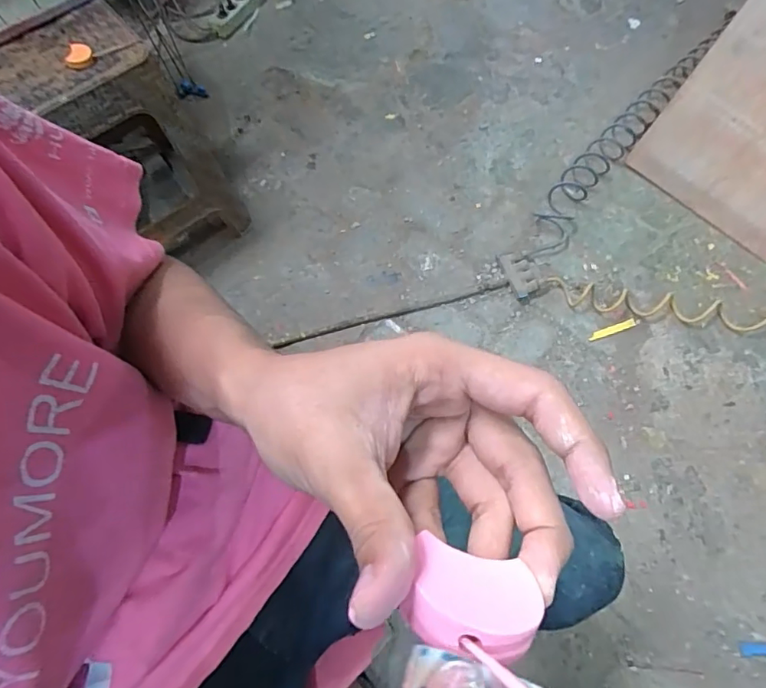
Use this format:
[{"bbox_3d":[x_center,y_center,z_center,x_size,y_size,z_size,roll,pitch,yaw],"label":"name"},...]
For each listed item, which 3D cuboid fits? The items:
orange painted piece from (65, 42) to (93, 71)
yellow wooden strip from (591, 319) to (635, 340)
[{"bbox_3d":[-0.492,-0.463,0.832,0.044,0.022,0.043,-1,68,2],"label":"orange painted piece"},{"bbox_3d":[0.512,-0.031,1.156,0.109,0.009,0.016,-19,68,-5],"label":"yellow wooden strip"}]

